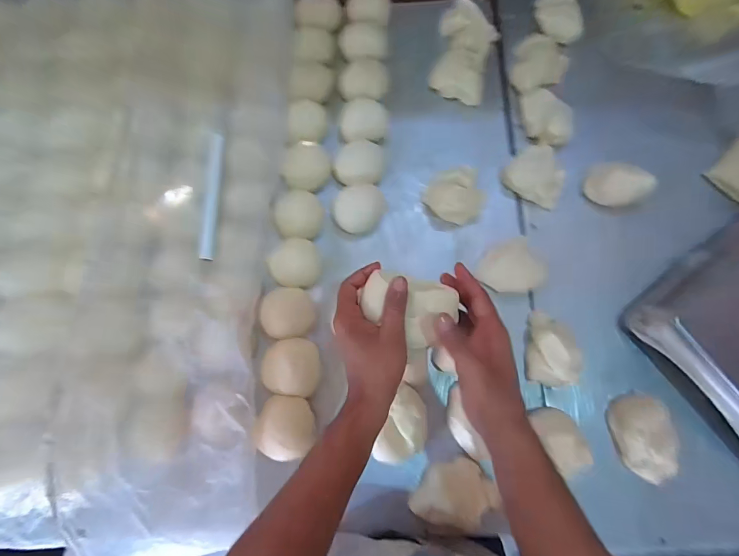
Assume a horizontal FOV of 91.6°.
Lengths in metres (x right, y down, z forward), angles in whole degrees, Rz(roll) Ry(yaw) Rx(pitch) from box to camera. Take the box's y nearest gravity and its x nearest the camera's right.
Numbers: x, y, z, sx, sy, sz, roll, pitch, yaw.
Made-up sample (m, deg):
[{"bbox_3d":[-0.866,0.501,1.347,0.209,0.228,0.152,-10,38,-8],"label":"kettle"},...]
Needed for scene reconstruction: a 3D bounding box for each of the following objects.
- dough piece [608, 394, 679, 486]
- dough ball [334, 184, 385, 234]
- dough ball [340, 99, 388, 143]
[{"bbox_3d":[0.411,0.237,0.538,0.079,0.052,0.119,5,76,1],"label":"dough piece"},{"bbox_3d":[-0.018,-0.123,0.627,0.091,0.036,0.084,0,76,2],"label":"dough ball"},{"bbox_3d":[-0.011,-0.289,0.663,0.094,0.053,0.084,-12,77,-3],"label":"dough ball"}]

